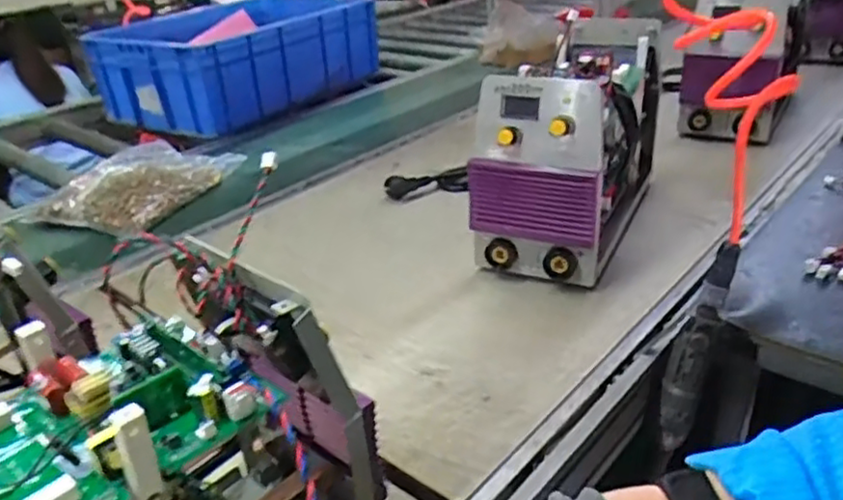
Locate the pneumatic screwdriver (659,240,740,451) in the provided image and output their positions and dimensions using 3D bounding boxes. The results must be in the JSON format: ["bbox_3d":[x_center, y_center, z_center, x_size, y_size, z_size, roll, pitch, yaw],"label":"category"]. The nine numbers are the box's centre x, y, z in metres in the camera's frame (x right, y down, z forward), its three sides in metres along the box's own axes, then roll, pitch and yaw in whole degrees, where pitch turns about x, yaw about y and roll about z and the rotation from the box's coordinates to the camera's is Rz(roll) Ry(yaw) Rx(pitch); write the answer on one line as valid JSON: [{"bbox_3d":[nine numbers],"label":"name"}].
[{"bbox_3d":[0.268,0.093,0.663,0.033,0.210,0.036,-2,19,-44],"label":"pneumatic screwdriver"}]

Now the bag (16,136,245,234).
[{"bbox_3d":[-0.480,-0.115,1.144,0.253,0.068,0.303,2,29,13],"label":"bag"}]

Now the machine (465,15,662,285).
[{"bbox_3d":[0.204,-0.146,0.902,0.163,0.237,0.370,9,31,24],"label":"machine"}]

